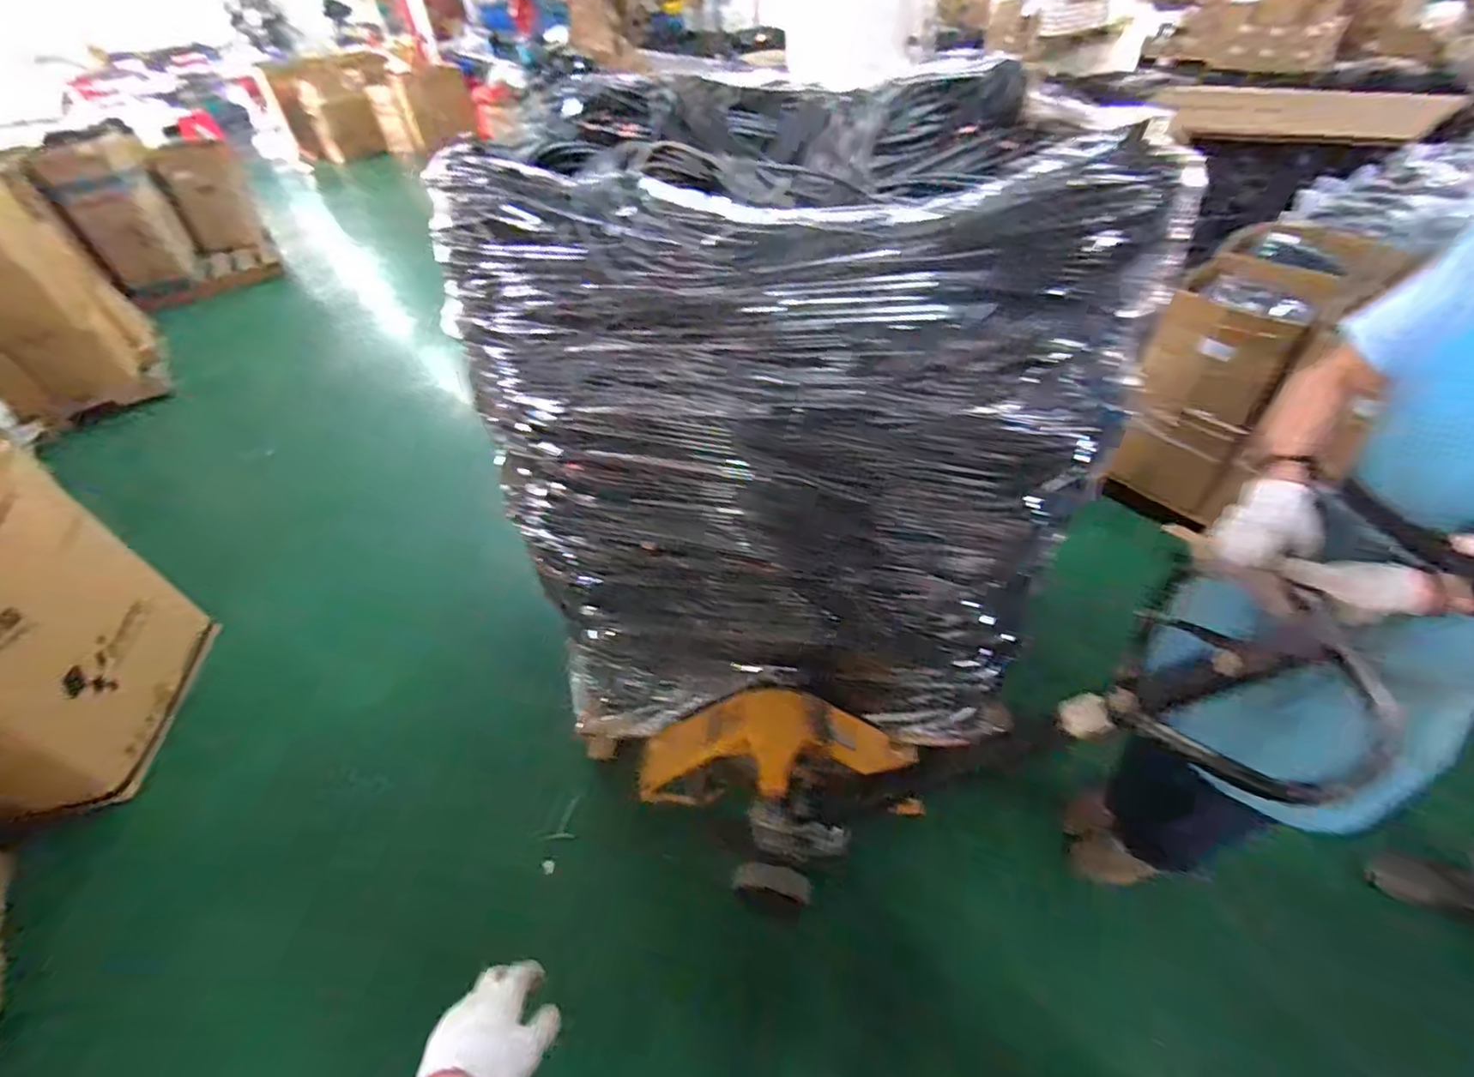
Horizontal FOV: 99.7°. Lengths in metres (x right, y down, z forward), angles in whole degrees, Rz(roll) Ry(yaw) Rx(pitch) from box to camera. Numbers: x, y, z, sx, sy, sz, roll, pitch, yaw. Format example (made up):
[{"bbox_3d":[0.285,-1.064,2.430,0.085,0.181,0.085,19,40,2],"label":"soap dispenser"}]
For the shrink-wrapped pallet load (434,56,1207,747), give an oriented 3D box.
[{"bbox_3d":[0.128,-0.275,1.420,1.021,1.122,0.884,2,44,7],"label":"shrink-wrapped pallet load"}]

